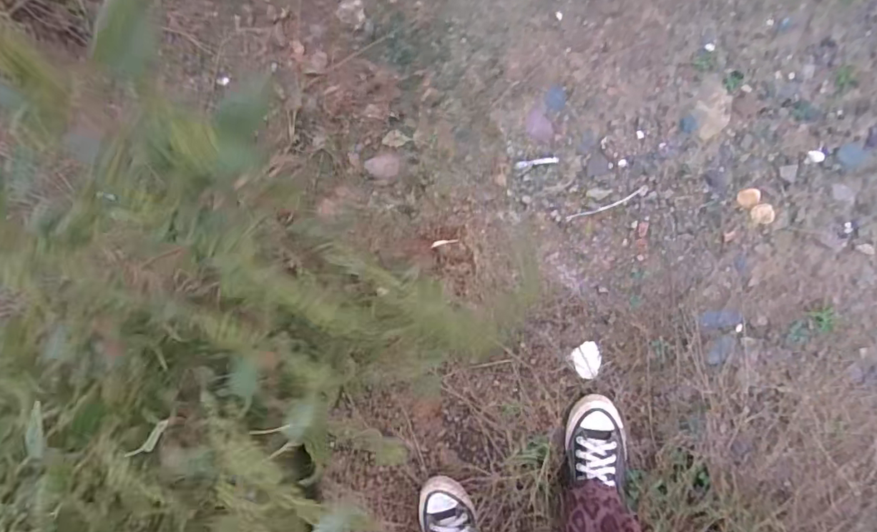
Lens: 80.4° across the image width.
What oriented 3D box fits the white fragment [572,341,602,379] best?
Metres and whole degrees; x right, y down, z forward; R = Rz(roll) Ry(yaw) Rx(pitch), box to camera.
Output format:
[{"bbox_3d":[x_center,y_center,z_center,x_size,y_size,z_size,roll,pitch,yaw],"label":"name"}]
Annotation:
[{"bbox_3d":[0.244,0.154,0.848,0.043,0.007,0.057,-15,90,6],"label":"white fragment"}]

